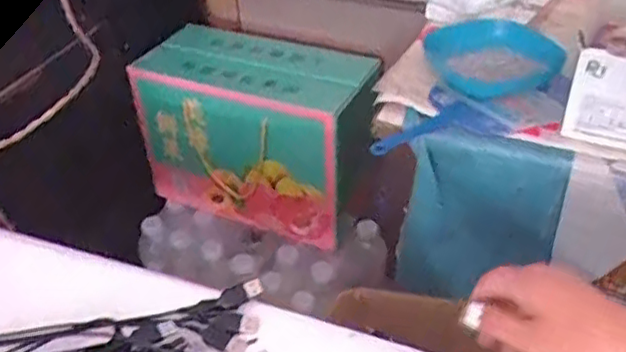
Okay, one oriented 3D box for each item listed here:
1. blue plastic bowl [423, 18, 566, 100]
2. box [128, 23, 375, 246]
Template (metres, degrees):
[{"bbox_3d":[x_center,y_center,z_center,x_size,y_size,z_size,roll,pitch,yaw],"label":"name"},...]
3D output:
[{"bbox_3d":[0.180,-0.127,0.720,0.090,0.071,0.189,-15,25,-15],"label":"blue plastic bowl"},{"bbox_3d":[-0.077,-0.061,0.991,0.322,0.232,0.164,19,43,24],"label":"box"}]

